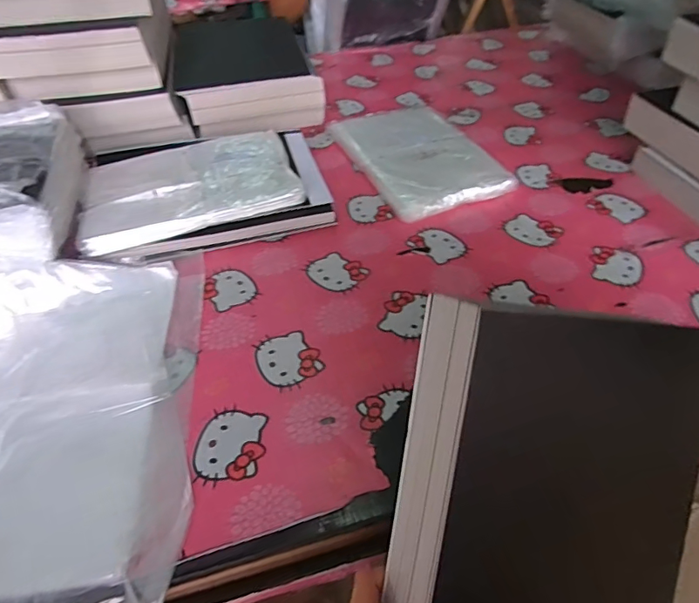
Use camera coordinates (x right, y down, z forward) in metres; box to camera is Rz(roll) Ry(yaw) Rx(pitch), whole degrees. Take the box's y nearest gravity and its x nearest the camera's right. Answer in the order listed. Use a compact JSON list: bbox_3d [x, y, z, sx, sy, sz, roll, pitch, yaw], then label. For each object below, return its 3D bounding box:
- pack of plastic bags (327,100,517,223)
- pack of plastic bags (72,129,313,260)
[{"bbox_3d":[0.128,-0.270,0.909,0.228,0.036,0.343,-15,46,-12],"label":"pack of plastic bags"},{"bbox_3d":[-0.254,-0.191,0.794,0.322,0.028,0.224,-16,47,-13],"label":"pack of plastic bags"}]

